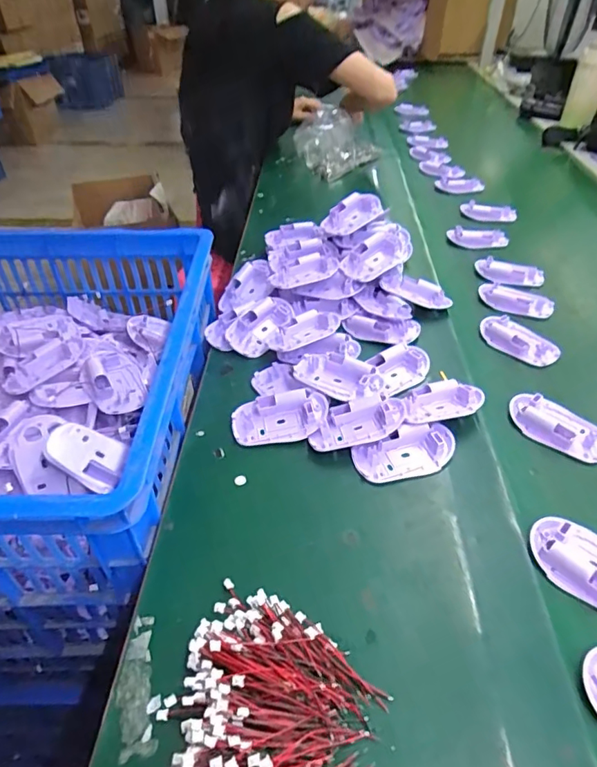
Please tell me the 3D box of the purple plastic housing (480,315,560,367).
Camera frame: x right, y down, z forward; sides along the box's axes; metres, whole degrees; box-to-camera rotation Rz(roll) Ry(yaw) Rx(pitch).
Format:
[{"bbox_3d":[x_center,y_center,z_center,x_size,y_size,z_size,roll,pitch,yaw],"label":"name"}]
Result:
[{"bbox_3d":[0.271,-0.055,0.605,0.094,0.017,0.053,29,52,30],"label":"purple plastic housing"}]

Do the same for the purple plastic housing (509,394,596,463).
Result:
[{"bbox_3d":[0.260,0.043,0.496,0.096,0.016,0.052,31,53,31],"label":"purple plastic housing"}]

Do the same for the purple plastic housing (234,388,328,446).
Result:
[{"bbox_3d":[-0.018,0.035,0.502,0.096,0.023,0.051,-7,43,-5],"label":"purple plastic housing"}]

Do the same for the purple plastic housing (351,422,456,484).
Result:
[{"bbox_3d":[0.103,0.066,0.465,0.097,0.017,0.045,-12,44,-9],"label":"purple plastic housing"}]

